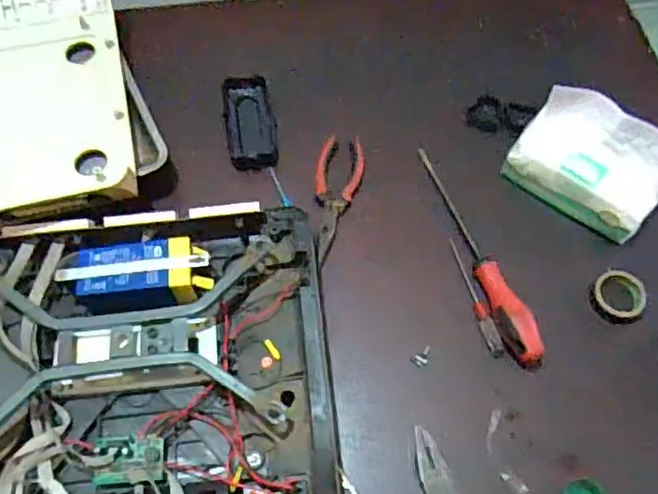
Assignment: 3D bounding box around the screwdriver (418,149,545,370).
[{"bbox_3d":[0.147,-0.002,0.619,0.029,0.034,0.254,-13,64,-7],"label":"screwdriver"}]

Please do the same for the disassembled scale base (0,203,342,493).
[{"bbox_3d":[-0.165,0.121,0.522,0.323,0.060,0.321,-5,63,-3],"label":"disassembled scale base"}]

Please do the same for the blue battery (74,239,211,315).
[{"bbox_3d":[-0.168,0.028,0.575,0.125,0.052,0.058,-2,63,-2],"label":"blue battery"}]

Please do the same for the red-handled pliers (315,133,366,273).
[{"bbox_3d":[0.006,-0.052,0.650,0.049,0.008,0.148,9,63,4],"label":"red-handled pliers"}]

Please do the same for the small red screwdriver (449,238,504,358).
[{"bbox_3d":[0.139,0.048,0.602,0.012,0.010,0.121,-15,64,-8],"label":"small red screwdriver"}]

